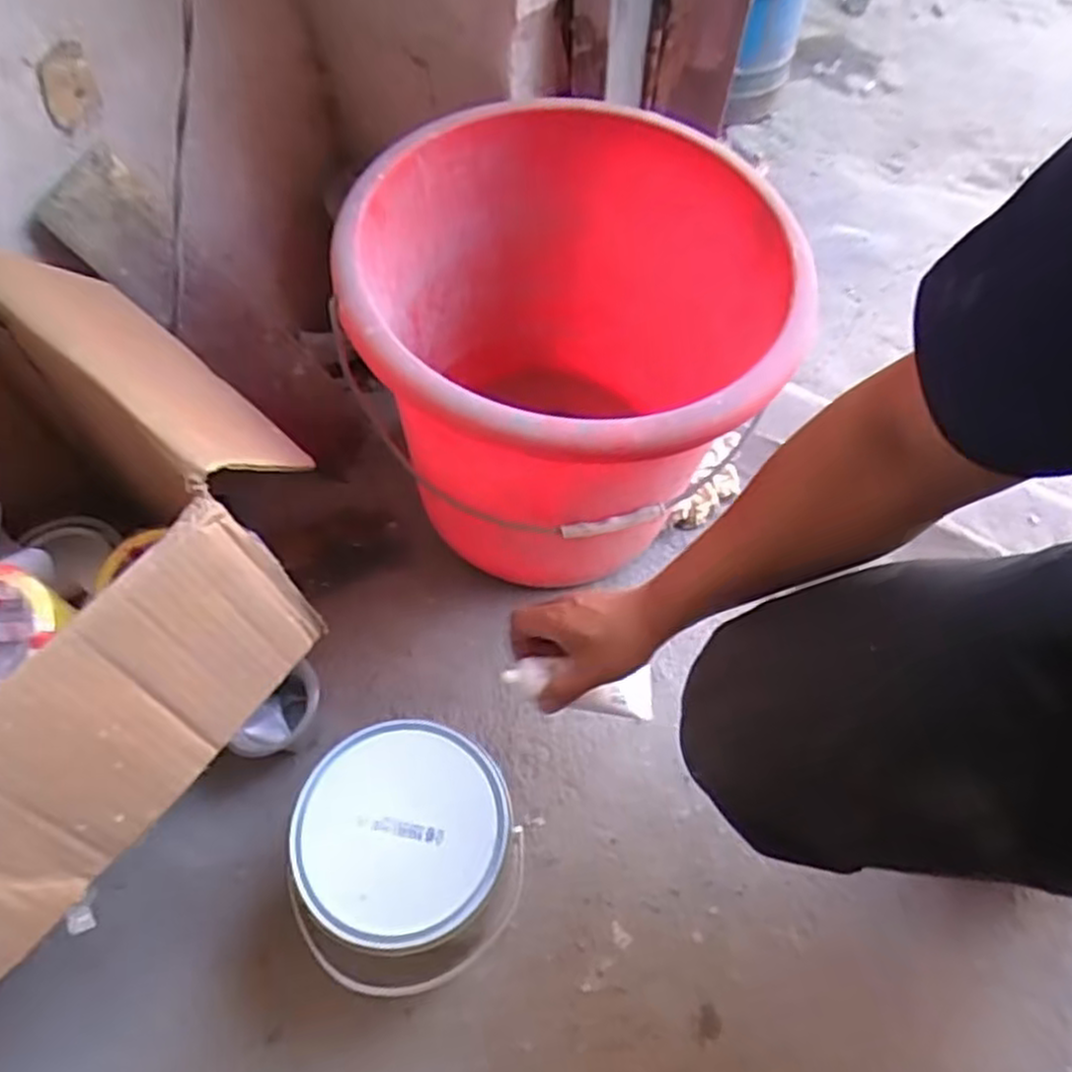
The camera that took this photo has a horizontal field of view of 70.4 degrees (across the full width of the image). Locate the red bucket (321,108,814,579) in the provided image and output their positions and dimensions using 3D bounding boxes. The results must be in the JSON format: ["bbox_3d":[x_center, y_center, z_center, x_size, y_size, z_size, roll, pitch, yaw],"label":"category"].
[{"bbox_3d":[0.029,-0.145,0.690,0.344,0.311,0.343,0,59,1],"label":"red bucket"}]

